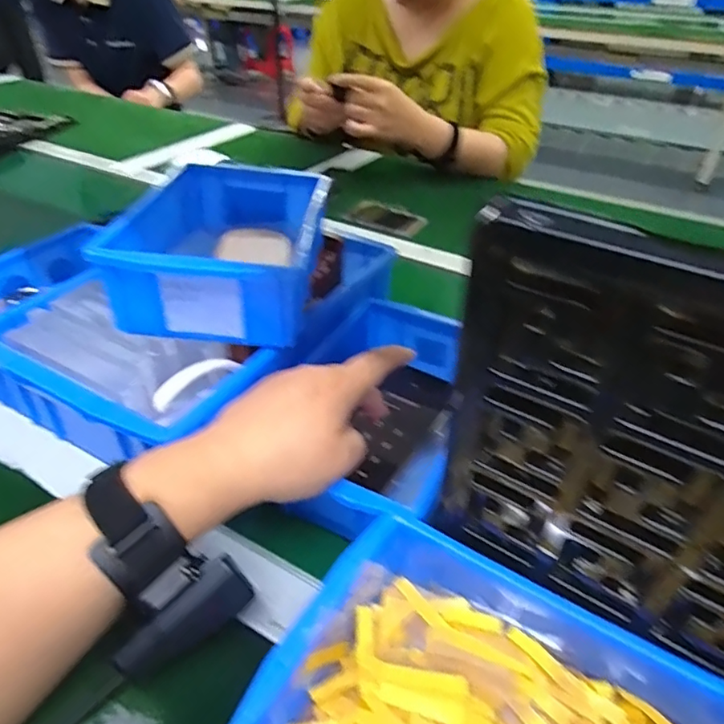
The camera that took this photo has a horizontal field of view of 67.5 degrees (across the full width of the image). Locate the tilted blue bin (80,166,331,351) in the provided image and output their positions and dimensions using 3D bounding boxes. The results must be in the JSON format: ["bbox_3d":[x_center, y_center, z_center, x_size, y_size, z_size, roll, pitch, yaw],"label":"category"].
[{"bbox_3d":[-0.099,-0.089,0.420,0.117,0.079,0.196,4,38,2],"label":"tilted blue bin"}]

